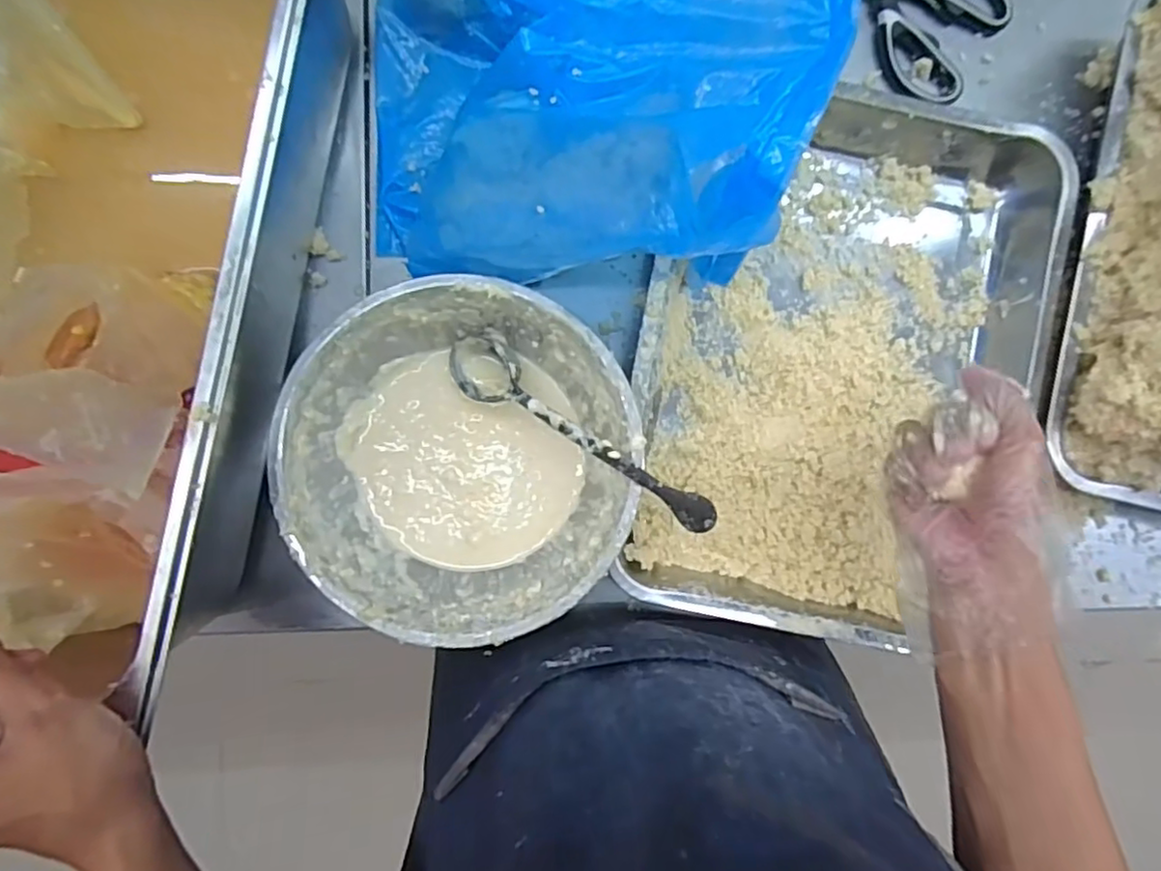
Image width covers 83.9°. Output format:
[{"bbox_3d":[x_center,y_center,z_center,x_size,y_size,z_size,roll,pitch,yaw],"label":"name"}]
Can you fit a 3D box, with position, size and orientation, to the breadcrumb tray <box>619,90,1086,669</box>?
[{"bbox_3d":[0.182,-0.055,0.473,0.275,0.048,0.383,12,88,-3],"label":"breadcrumb tray"}]

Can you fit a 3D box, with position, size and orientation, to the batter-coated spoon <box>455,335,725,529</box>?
[{"bbox_3d":[-0.004,-0.004,0.435,0.217,0.028,0.042,35,87,20],"label":"batter-coated spoon"}]

